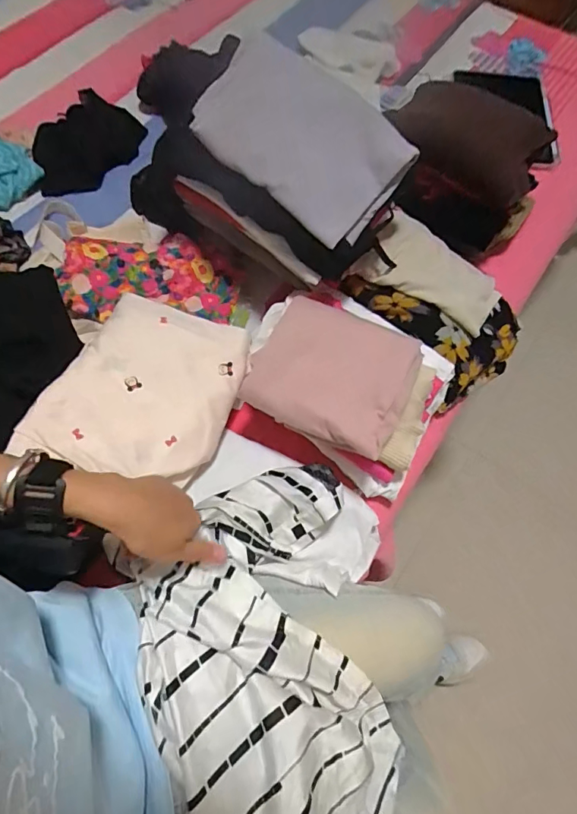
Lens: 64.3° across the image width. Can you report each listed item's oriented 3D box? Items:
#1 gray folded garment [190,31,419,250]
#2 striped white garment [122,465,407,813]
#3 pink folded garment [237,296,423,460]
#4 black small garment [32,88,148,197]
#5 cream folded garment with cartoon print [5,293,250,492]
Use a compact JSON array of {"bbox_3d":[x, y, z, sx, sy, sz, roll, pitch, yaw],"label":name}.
[{"bbox_3d":[0.004,-0.317,0.535,0.253,0.121,0.147,32,71,10],"label":"gray folded garment"},{"bbox_3d":[-0.005,0.272,0.455,0.231,0.134,0.406,-18,70,-9],"label":"striped white garment"},{"bbox_3d":[0.054,-0.041,0.543,0.181,0.050,0.151,24,69,7],"label":"pink folded garment"},{"bbox_3d":[-0.321,-0.428,0.749,0.093,0.090,0.206,29,70,9],"label":"black small garment"},{"bbox_3d":[-0.164,-0.024,0.560,0.188,0.040,0.221,24,65,-7],"label":"cream folded garment with cartoon print"}]

